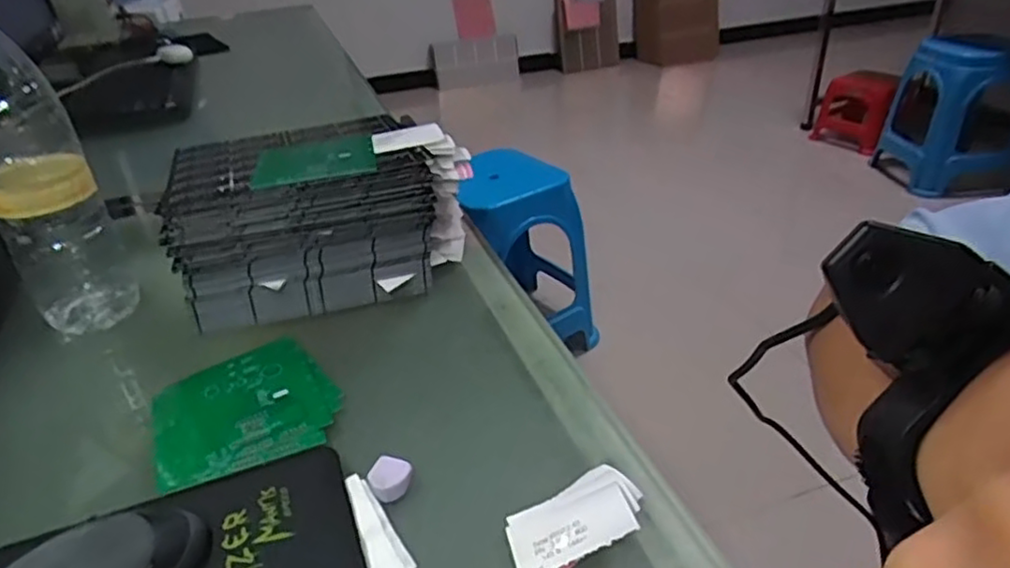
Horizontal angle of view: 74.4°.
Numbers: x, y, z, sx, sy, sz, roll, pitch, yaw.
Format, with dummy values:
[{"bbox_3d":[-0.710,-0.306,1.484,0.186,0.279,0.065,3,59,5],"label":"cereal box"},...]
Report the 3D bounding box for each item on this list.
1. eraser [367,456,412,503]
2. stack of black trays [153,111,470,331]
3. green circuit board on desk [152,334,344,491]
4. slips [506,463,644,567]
[{"bbox_3d":[-0.058,0.098,0.334,0.020,0.011,0.021,-3,32,2],"label":"eraser"},{"bbox_3d":[-0.132,-0.059,0.510,0.206,0.093,0.145,-11,32,-11],"label":"stack of black trays"},{"bbox_3d":[-0.152,0.065,0.391,0.096,0.008,0.112,-16,34,-19],"label":"green circuit board on desk"},{"bbox_3d":[0.033,0.108,0.305,0.066,0.019,0.043,-18,34,-21],"label":"slips"}]

